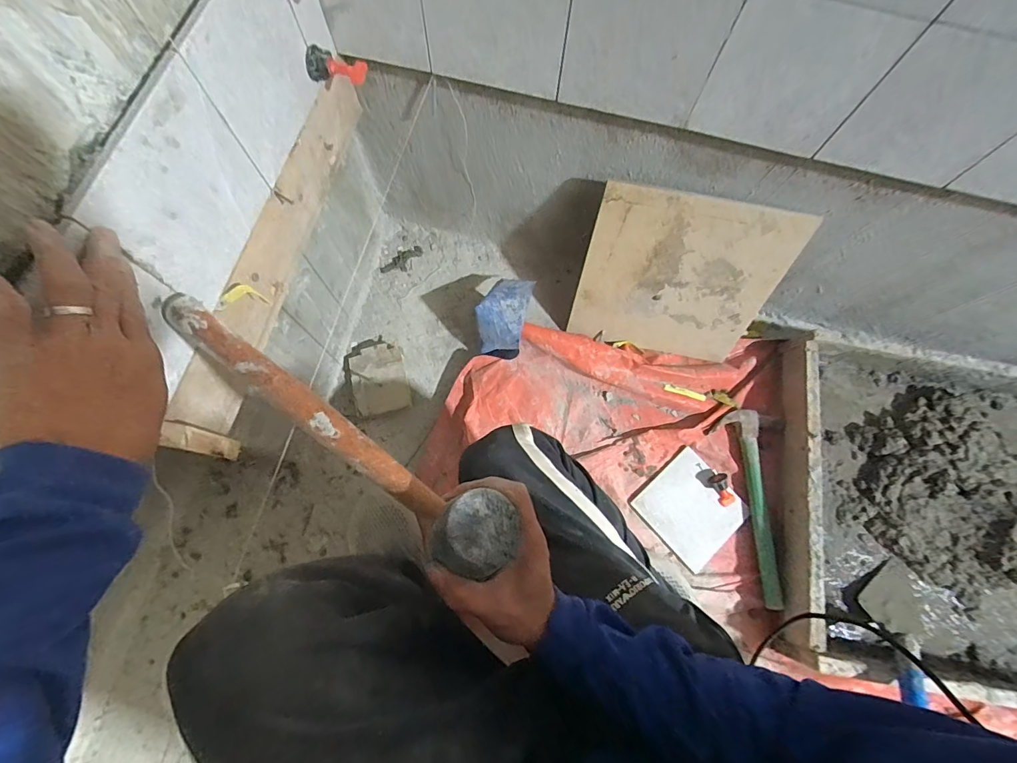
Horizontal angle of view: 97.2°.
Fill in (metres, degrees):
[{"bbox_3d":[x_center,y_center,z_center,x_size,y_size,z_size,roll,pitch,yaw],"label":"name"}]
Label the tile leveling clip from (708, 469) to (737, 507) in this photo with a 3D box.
[{"bbox_3d":[0.360,0.179,0.755,0.031,0.022,0.060,-14,74,-7],"label":"tile leveling clip"}]

